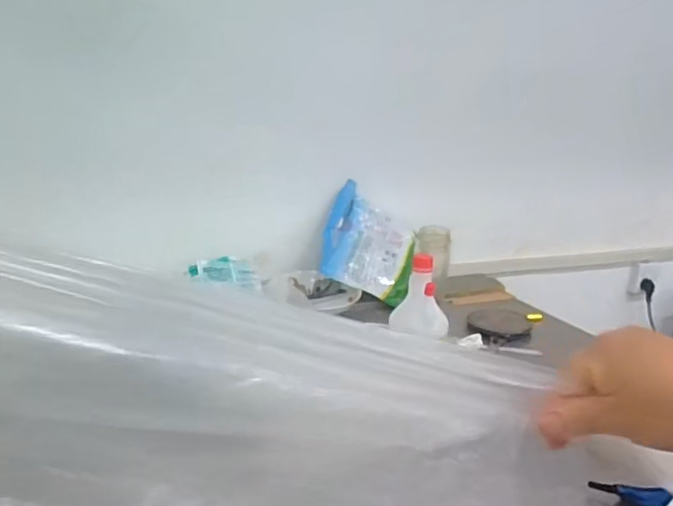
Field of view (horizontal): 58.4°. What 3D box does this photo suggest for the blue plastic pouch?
[{"bbox_3d":[0.075,-0.017,1.295,0.211,0.200,0.043,27,-18,-8],"label":"blue plastic pouch"}]

